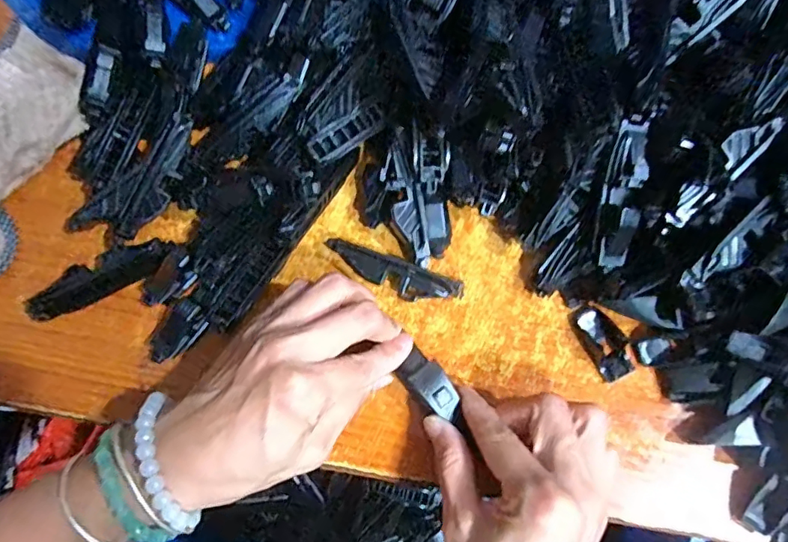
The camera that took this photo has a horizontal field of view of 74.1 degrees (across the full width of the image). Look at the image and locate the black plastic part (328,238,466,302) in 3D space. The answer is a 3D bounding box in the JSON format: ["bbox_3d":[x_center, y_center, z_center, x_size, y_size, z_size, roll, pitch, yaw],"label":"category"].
[{"bbox_3d":[-0.001,0.001,0.301,0.079,0.020,0.019,25,75,7],"label":"black plastic part"}]

